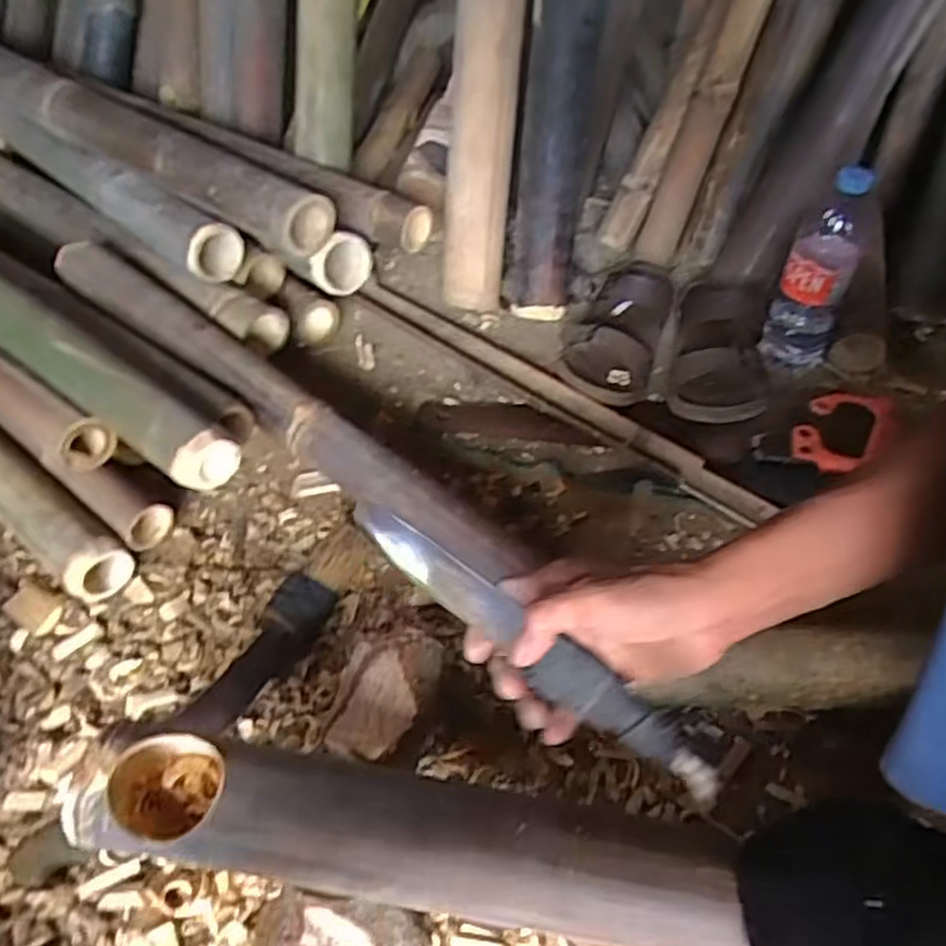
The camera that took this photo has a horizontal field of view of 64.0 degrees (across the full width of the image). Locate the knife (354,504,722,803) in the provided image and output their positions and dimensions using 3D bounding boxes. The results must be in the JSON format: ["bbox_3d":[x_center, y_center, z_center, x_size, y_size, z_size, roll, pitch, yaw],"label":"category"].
[{"bbox_3d":[0.034,0.106,0.485,0.276,0.031,0.024,35,55,18],"label":"knife"}]

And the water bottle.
[{"bbox_3d":[0.377,-0.215,0.833,0.073,0.229,0.058,19,49,18],"label":"water bottle"}]

